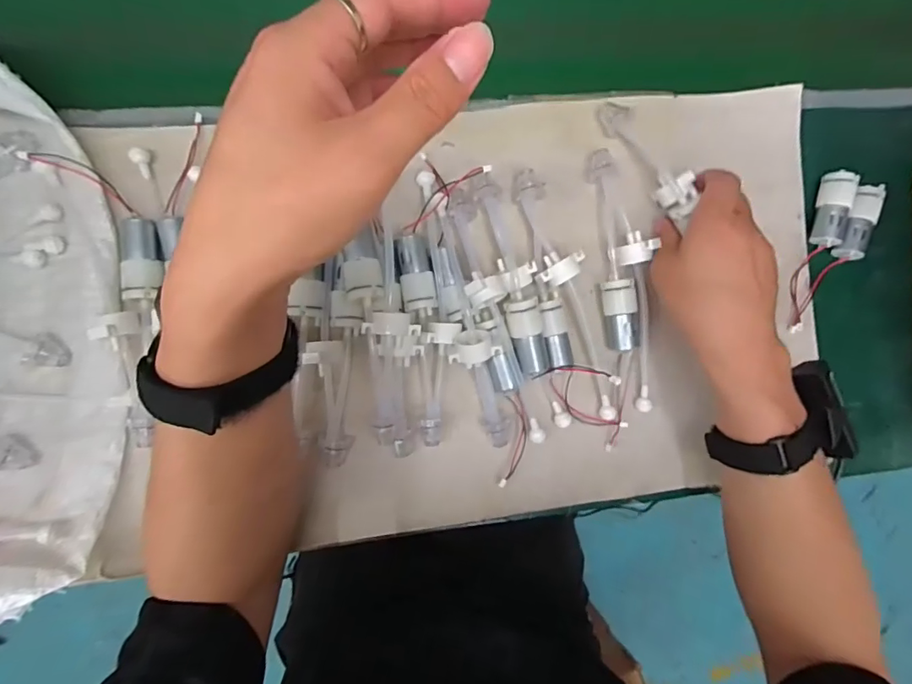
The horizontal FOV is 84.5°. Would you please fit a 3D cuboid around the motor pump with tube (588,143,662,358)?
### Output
[{"bbox_3d":[0.132,-0.074,0.406,0.029,0.033,0.160,-7,90,-9],"label":"motor pump with tube"}]

